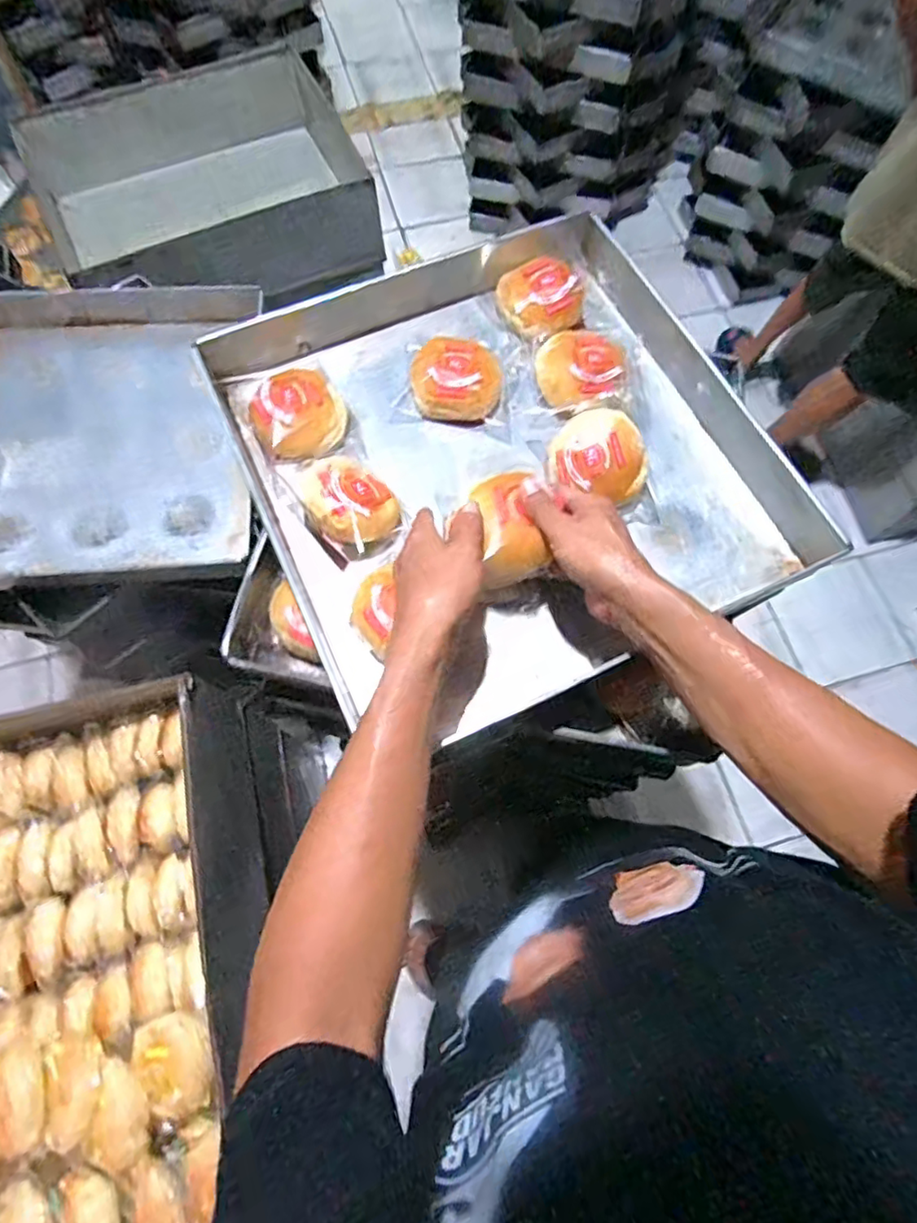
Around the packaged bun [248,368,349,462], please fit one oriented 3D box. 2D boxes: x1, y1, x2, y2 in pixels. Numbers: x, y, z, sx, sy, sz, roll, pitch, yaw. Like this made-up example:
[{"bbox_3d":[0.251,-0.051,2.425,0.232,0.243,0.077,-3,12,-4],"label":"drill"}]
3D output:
[{"bbox_3d":[-0.156,-0.193,0.594,0.086,0.034,0.103,-17,71,-7],"label":"packaged bun"}]

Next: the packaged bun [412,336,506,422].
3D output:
[{"bbox_3d":[-0.001,-0.236,0.619,0.090,0.037,0.076,8,70,2],"label":"packaged bun"}]

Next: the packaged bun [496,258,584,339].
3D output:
[{"bbox_3d":[0.094,-0.341,0.653,0.082,0.036,0.084,0,70,-1],"label":"packaged bun"}]

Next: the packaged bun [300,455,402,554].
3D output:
[{"bbox_3d":[-0.099,-0.100,0.566,0.078,0.046,0.102,-26,73,-10],"label":"packaged bun"}]

